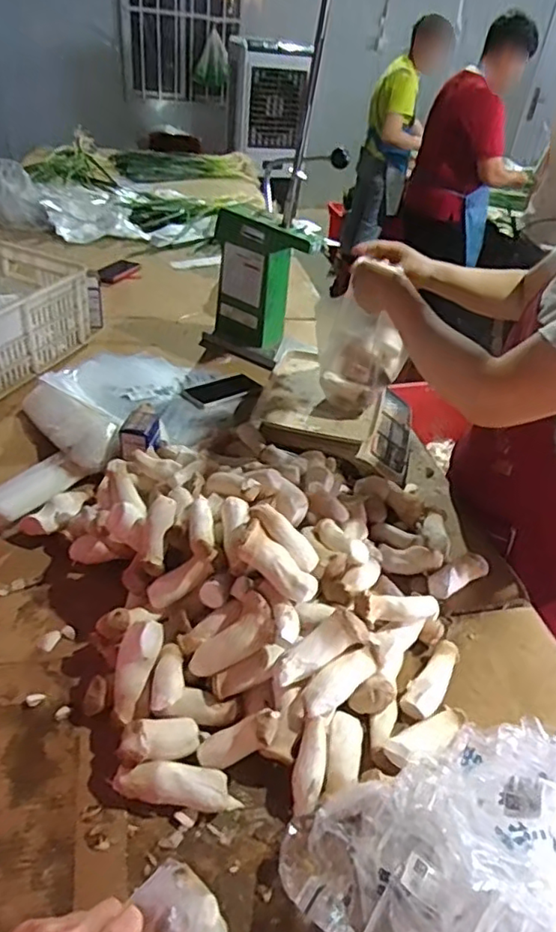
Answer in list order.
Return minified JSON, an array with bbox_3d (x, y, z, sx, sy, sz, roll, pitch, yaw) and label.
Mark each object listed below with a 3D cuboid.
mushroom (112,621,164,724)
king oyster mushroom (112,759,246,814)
[{"bbox_3d":[-0.161,0.225,0.660,0.041,0.033,0.107,14,80,10],"label":"mushroom"},{"bbox_3d":[-0.102,0.325,0.606,0.126,0.032,0.039,10,62,-5],"label":"king oyster mushroom"}]

